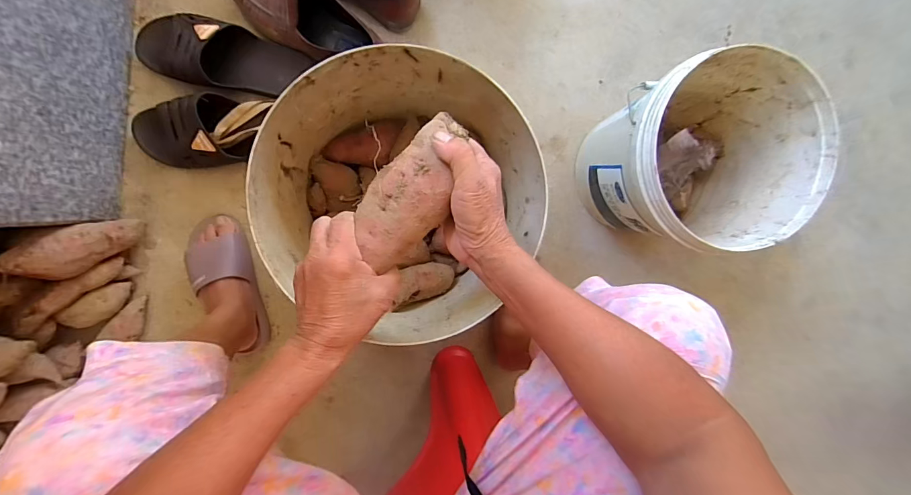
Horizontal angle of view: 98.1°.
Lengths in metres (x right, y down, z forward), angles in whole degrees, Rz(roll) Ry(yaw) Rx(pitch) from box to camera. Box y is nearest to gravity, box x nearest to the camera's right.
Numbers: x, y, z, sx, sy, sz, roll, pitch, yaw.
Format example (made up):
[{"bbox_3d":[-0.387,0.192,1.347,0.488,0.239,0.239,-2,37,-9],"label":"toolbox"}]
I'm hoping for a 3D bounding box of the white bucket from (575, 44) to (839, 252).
[{"bbox_3d":[0.345,-0.134,0.624,0.250,0.273,0.249,-1,95,-7],"label":"white bucket"}]

